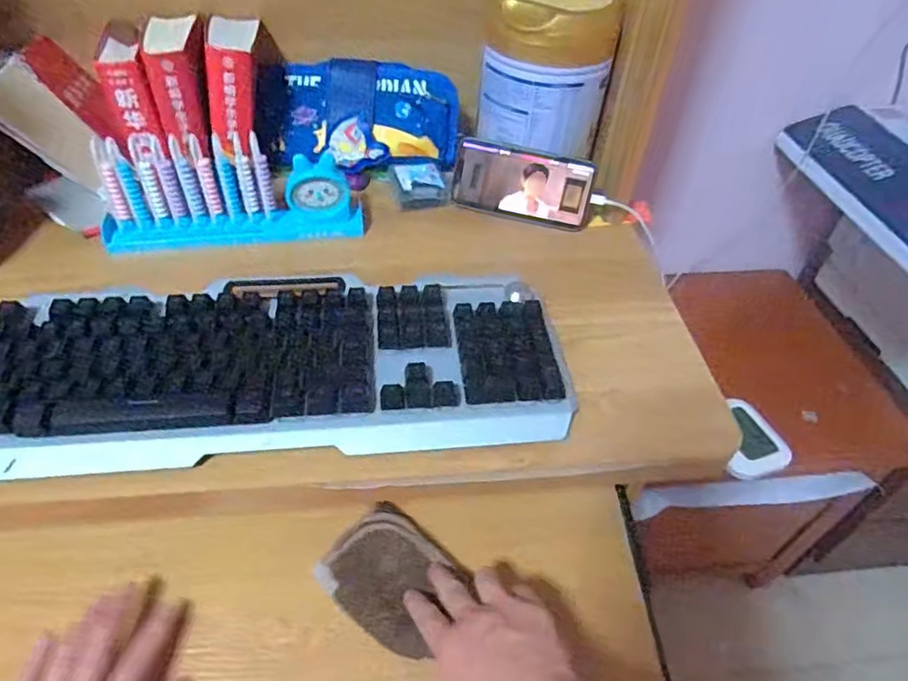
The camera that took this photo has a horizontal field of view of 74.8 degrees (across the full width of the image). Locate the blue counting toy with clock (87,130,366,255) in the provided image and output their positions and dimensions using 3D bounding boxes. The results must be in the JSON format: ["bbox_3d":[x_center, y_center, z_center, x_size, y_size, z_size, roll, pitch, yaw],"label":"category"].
[{"bbox_3d":[-0.213,-0.146,0.574,0.233,0.102,0.058,-2,47,-7],"label":"blue counting toy with clock"}]

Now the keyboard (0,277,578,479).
[{"bbox_3d":[-0.133,0.017,0.455,0.420,0.036,0.156,-2,47,-7],"label":"keyboard"}]

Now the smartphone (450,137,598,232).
[{"bbox_3d":[0.071,-0.163,0.626,0.145,0.074,0.014,15,28,11],"label":"smartphone"}]

